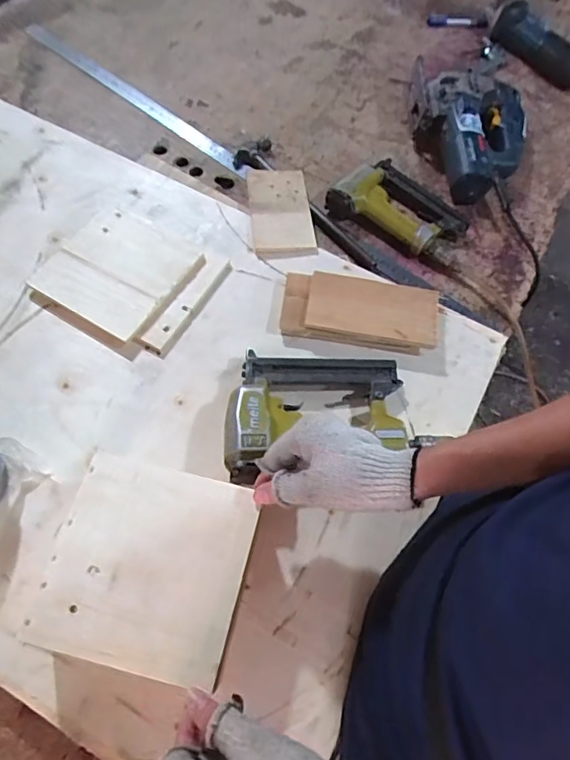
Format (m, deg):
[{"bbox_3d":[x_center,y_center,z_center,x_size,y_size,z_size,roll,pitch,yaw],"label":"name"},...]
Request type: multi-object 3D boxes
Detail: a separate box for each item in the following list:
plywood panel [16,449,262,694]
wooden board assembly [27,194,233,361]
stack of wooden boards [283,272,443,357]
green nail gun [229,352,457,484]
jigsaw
[{"bbox_3d":[-0.122,0.161,0.456,0.168,0.012,0.167,13,61,4],"label":"plywood panel"},{"bbox_3d":[-0.222,-0.146,0.713,0.234,0.031,0.199,30,66,10],"label":"wooden board assembly"},{"bbox_3d":[0.103,-0.097,0.700,0.209,0.026,0.099,8,64,0],"label":"stack of wooden boards"},{"bbox_3d":[0.047,0.045,0.609,0.224,0.060,0.166,4,64,-2],"label":"green nail gun"},{"bbox_3d":[0.336,-0.429,0.872,0.193,0.077,0.244,-14,66,-10],"label":"jigsaw"}]

